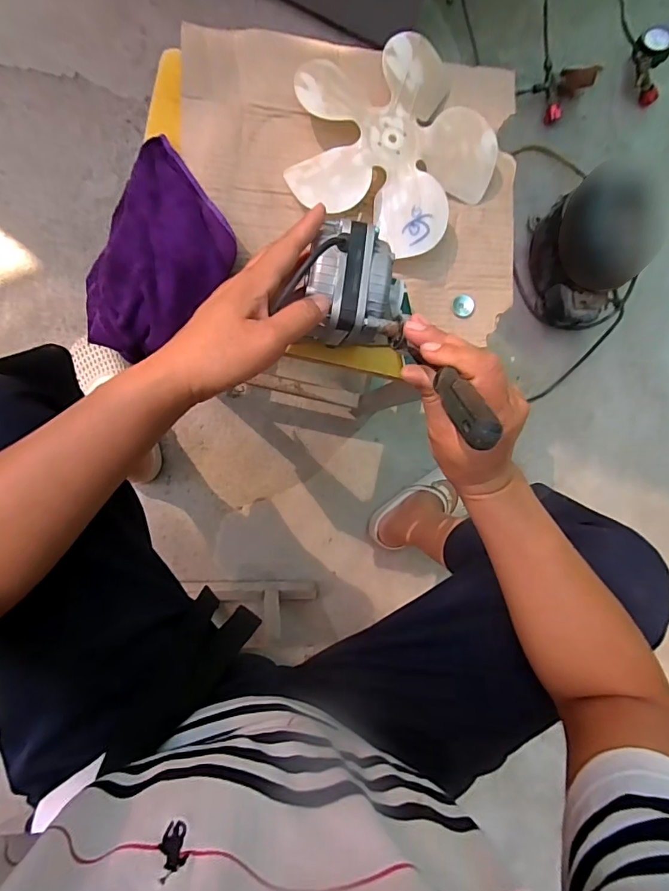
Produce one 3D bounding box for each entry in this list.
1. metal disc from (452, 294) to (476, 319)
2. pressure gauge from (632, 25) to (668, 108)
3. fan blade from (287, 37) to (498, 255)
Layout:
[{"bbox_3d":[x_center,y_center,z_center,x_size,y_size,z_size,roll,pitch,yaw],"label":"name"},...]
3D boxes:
[{"bbox_3d":[0.121,-0.130,0.435,0.021,0.005,0.020,0,90,-10],"label":"metal disc"},{"bbox_3d":[0.633,-0.764,0.935,0.070,0.047,0.133,-5,112,-8],"label":"pressure gauge"},{"bbox_3d":[0.047,-0.265,0.406,0.173,0.029,0.176,0,90,-10],"label":"fan blade"}]

